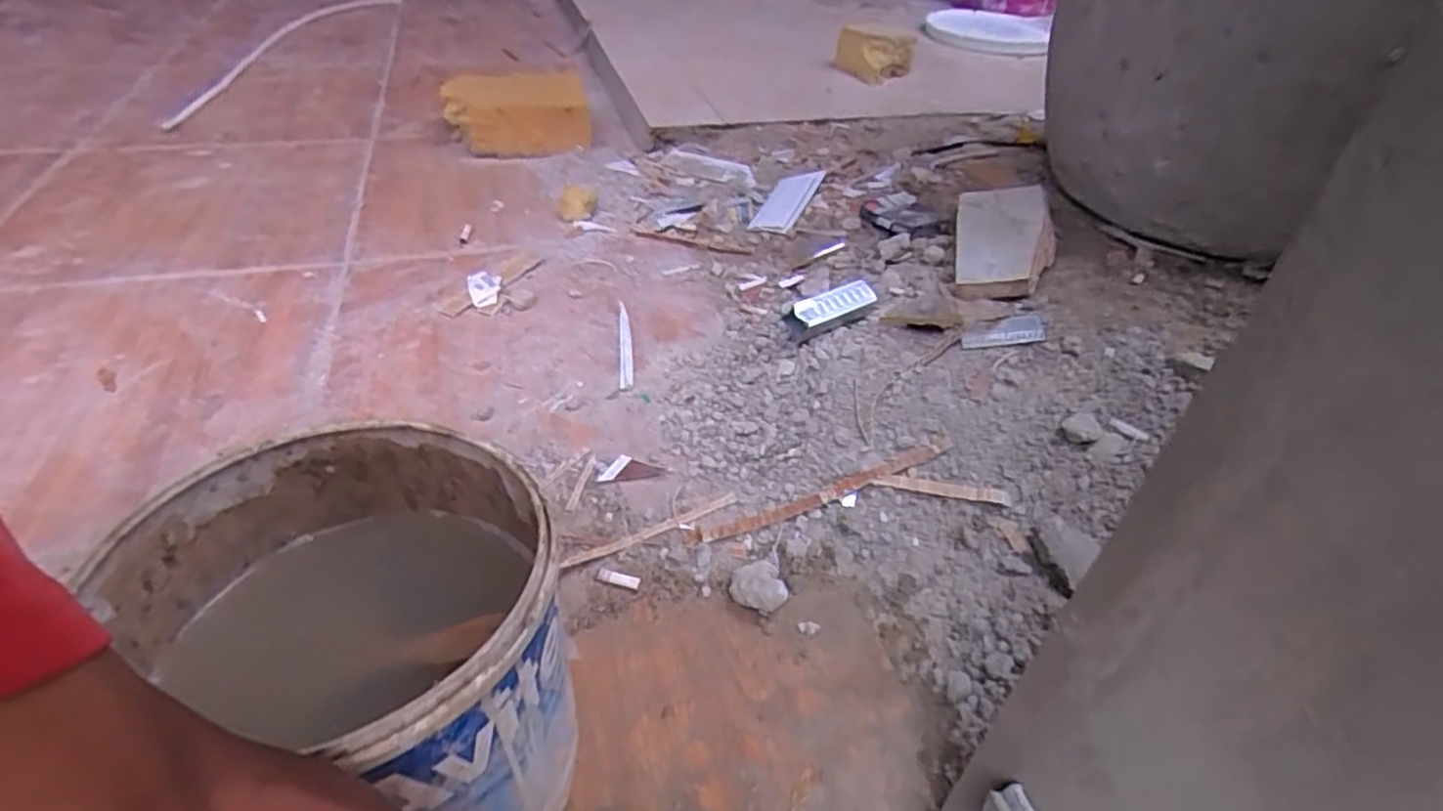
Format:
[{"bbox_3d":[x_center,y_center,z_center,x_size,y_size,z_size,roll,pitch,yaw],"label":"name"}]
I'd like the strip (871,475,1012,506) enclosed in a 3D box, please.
[{"bbox_3d":[0.171,0.066,0.547,0.103,0.008,0.012,8,43,7],"label":"strip"}]

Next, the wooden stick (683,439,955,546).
[{"bbox_3d":[0.078,0.069,0.552,0.219,0.012,0.015,-20,46,-6],"label":"wooden stick"}]

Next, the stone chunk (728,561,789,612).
[{"bbox_3d":[0.025,0.128,0.492,0.033,0.026,0.033,-11,44,-13],"label":"stone chunk"}]

